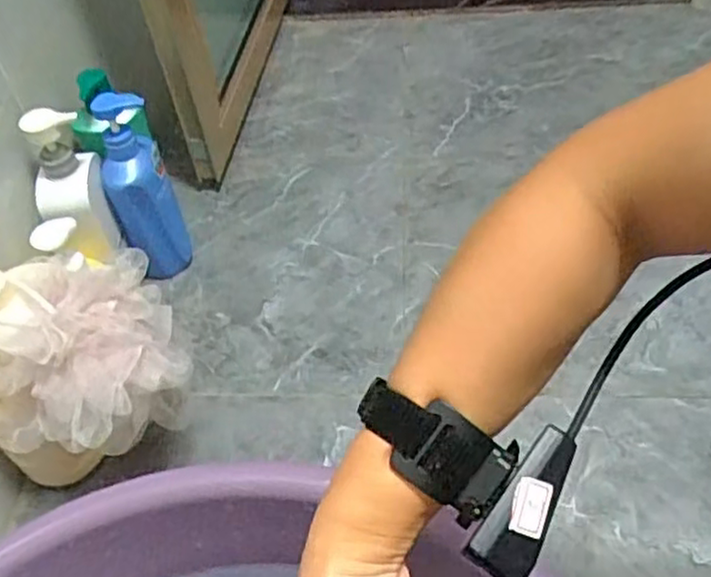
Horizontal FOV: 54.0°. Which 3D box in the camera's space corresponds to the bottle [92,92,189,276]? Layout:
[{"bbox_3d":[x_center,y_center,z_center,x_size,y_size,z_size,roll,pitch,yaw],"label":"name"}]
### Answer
[{"bbox_3d":[-0.263,-0.116,0.856,0.078,0.249,0.082,-22,50,-13],"label":"bottle"}]

